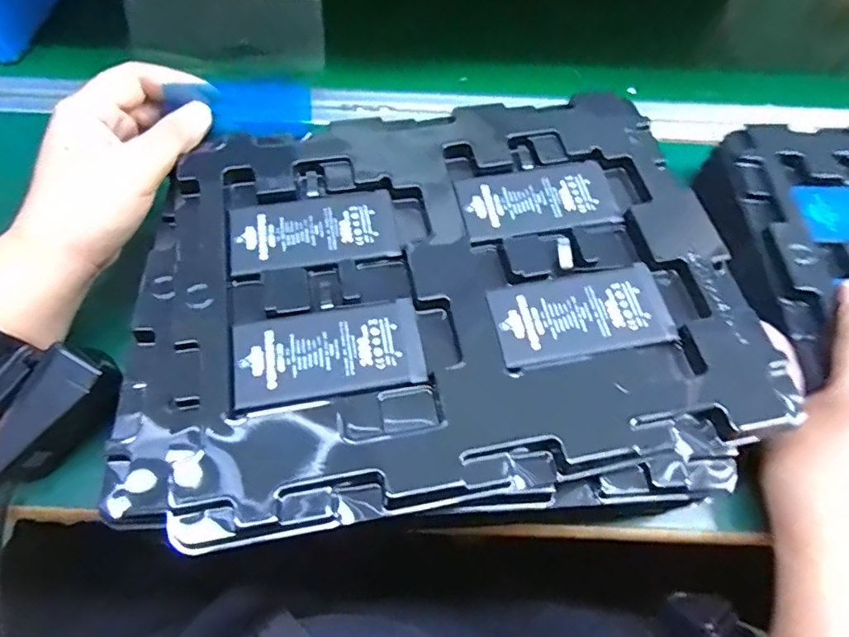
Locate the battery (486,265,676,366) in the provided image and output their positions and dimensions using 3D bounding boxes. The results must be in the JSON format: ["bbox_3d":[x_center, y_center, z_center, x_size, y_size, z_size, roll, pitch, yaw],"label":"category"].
[{"bbox_3d":[0.076,-0.003,0.264,0.084,0.006,0.046,-9,62,-6],"label":"battery"}]

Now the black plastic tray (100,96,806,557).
[{"bbox_3d":[0.006,-0.016,0.272,0.291,0.037,0.221,-5,56,-4],"label":"black plastic tray"}]

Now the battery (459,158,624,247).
[{"bbox_3d":[0.063,-0.066,0.299,0.085,0.008,0.045,-9,62,-6],"label":"battery"}]

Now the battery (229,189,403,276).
[{"bbox_3d":[-0.057,-0.046,0.283,0.086,0.008,0.043,-11,62,-7],"label":"battery"}]

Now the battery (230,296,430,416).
[{"bbox_3d":[-0.044,0.016,0.249,0.085,0.007,0.045,-11,62,-7],"label":"battery"}]

